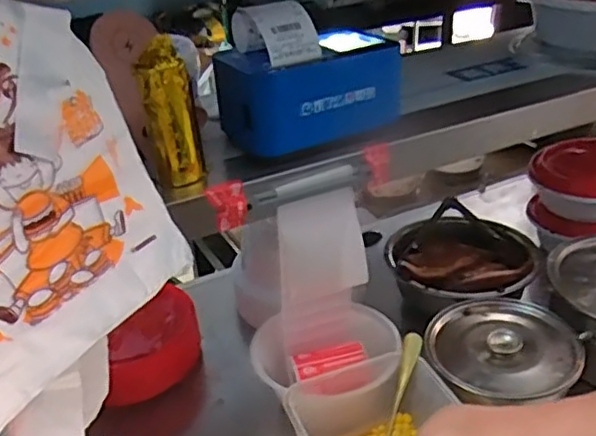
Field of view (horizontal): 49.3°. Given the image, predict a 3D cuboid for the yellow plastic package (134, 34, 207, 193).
[{"bbox_3d":[-0.114,-0.090,0.592,0.043,0.136,0.030,-11,30,-12],"label":"yellow plastic package"}]

